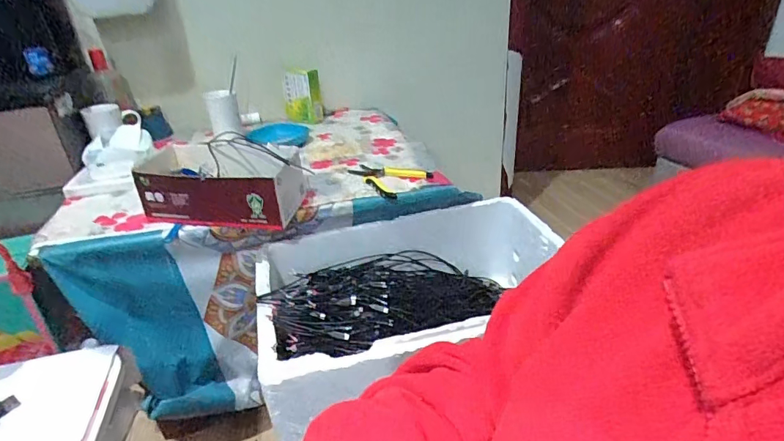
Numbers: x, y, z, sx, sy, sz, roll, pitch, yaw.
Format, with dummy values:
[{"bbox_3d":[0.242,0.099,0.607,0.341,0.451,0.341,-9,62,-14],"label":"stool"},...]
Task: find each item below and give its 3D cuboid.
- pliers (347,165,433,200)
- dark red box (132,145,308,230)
[{"bbox_3d":[-0.009,-0.089,0.905,0.120,0.021,0.143,-25,36,-34],"label":"pliers"},{"bbox_3d":[-0.286,-0.055,0.796,0.256,0.091,0.115,1,29,8],"label":"dark red box"}]

